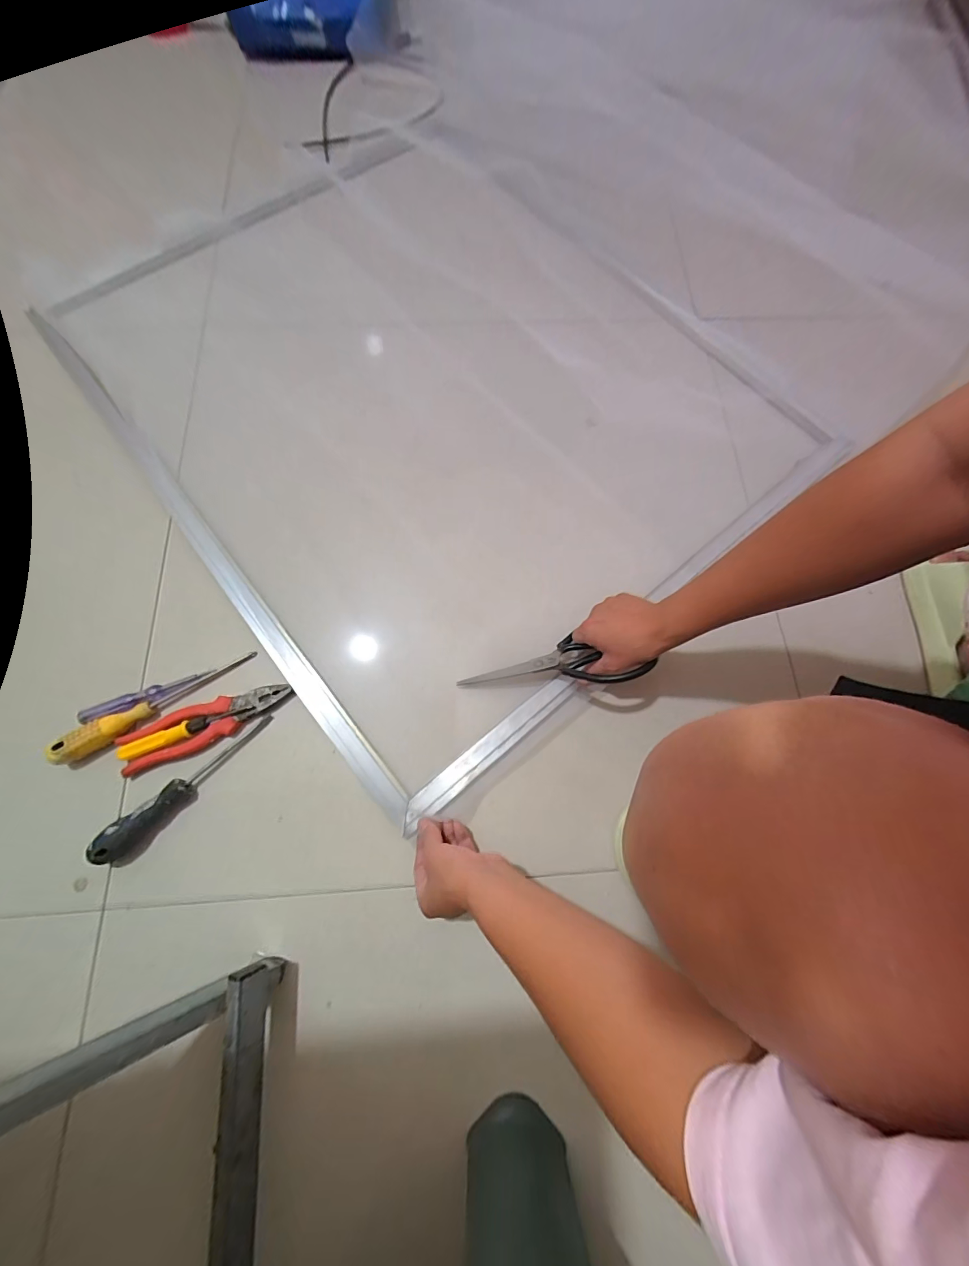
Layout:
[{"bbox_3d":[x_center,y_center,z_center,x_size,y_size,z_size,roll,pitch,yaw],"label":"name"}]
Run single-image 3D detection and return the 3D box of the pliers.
[{"bbox_3d":[-0.319,0.103,0.480,0.188,0.016,0.050,-21,75,-8],"label":"pliers"}]

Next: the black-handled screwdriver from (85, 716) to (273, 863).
[{"bbox_3d":[-0.325,0.163,0.455,0.200,0.034,0.026,-43,78,-13],"label":"black-handled screwdriver"}]

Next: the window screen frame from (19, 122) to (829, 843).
[{"bbox_3d":[-0.097,-0.456,0.667,0.900,0.024,1.113,-39,77,-12],"label":"window screen frame"}]

